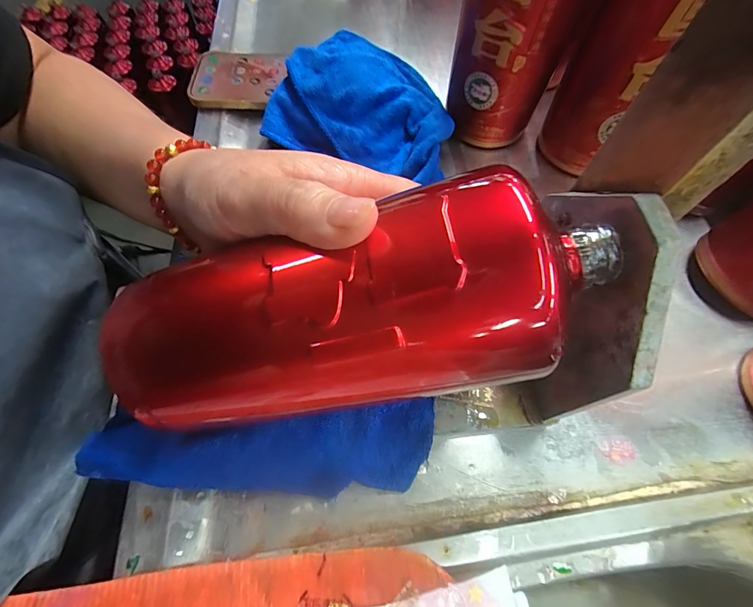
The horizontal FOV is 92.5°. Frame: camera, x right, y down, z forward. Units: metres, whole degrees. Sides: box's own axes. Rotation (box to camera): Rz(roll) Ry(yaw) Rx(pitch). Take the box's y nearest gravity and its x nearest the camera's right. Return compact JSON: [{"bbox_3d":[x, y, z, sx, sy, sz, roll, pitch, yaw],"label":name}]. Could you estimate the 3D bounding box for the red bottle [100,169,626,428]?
[{"bbox_3d":[-0.008,0.003,0.142,0.196,0.056,0.065,-12,62,8],"label":"red bottle"}]

